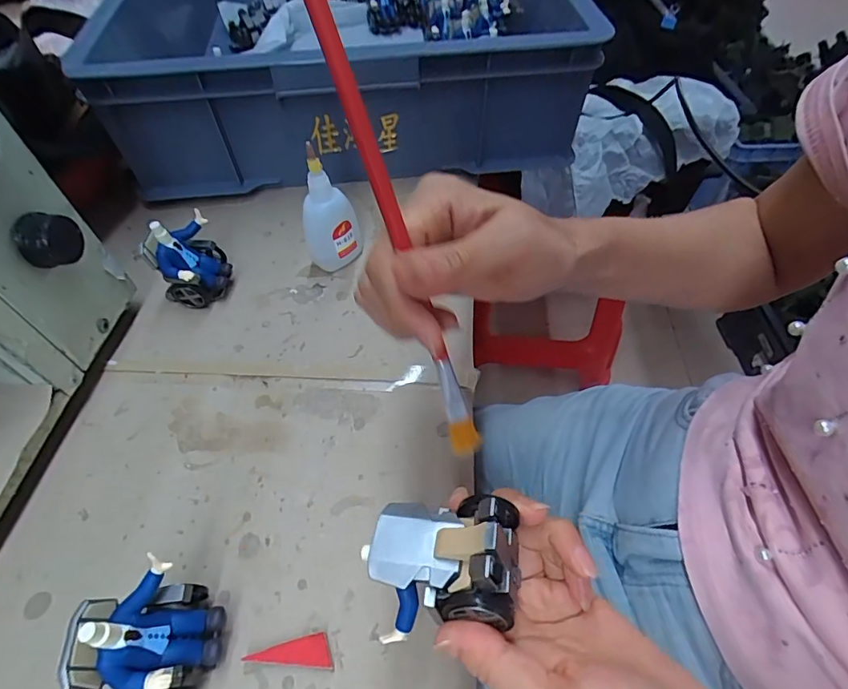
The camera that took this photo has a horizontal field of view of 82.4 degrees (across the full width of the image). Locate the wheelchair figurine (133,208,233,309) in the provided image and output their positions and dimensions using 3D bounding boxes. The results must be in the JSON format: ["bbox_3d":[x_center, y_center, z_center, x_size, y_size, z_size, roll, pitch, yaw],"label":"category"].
[{"bbox_3d":[-0.176,-0.061,0.362,0.052,0.058,0.045,-29,58,-18],"label":"wheelchair figurine"}]

